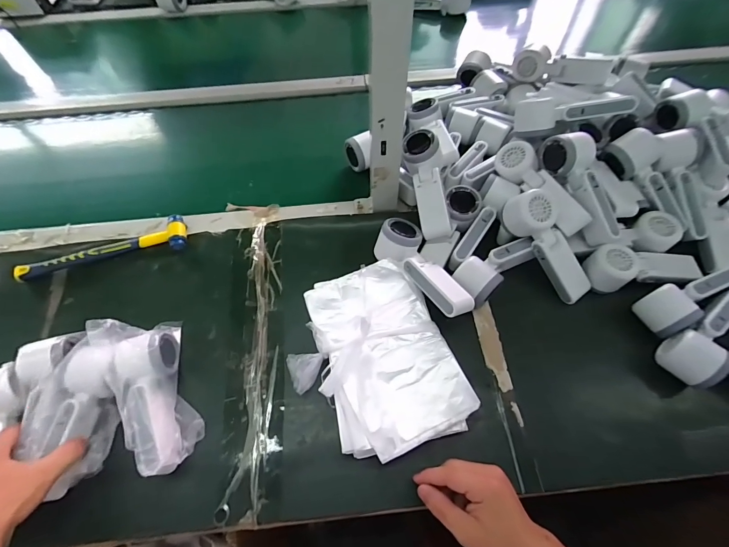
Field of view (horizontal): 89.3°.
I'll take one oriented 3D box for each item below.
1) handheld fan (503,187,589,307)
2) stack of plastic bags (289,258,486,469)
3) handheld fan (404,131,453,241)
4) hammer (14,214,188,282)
[{"bbox_3d":[0.258,-0.038,0.519,0.050,0.056,0.167,-34,96,-17],"label":"handheld fan"},{"bbox_3d":[0.007,0.107,0.463,0.192,0.065,0.227,-20,63,-10],"label":"stack of plastic bags"},{"bbox_3d":[0.095,-0.134,0.545,0.056,0.046,0.168,-6,75,-3],"label":"handheld fan"},{"bbox_3d":[-0.398,-0.039,0.569,0.239,0.023,0.058,-14,62,-7],"label":"hammer"}]

